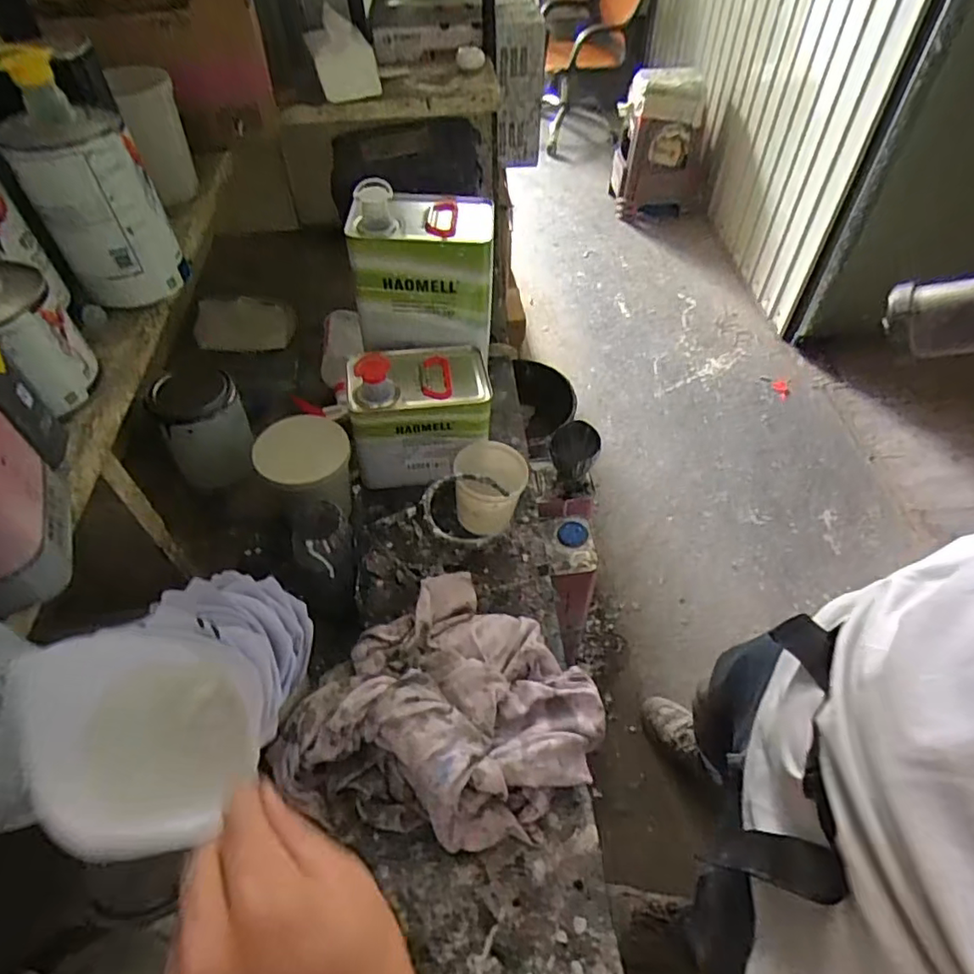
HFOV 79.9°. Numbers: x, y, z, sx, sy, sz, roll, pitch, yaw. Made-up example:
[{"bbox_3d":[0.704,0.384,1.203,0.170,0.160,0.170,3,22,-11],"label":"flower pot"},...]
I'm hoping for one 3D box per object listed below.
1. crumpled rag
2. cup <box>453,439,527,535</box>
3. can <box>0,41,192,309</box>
[{"bbox_3d":[-0.027,0.211,0.574,0.260,0.116,0.254,17,51,13],"label":"crumpled rag"},{"bbox_3d":[0.005,0.001,0.746,0.085,0.092,0.079,-1,51,1],"label":"cup"},{"bbox_3d":[-0.348,-0.266,0.510,0.095,0.189,0.106,-28,55,-19],"label":"can"}]

